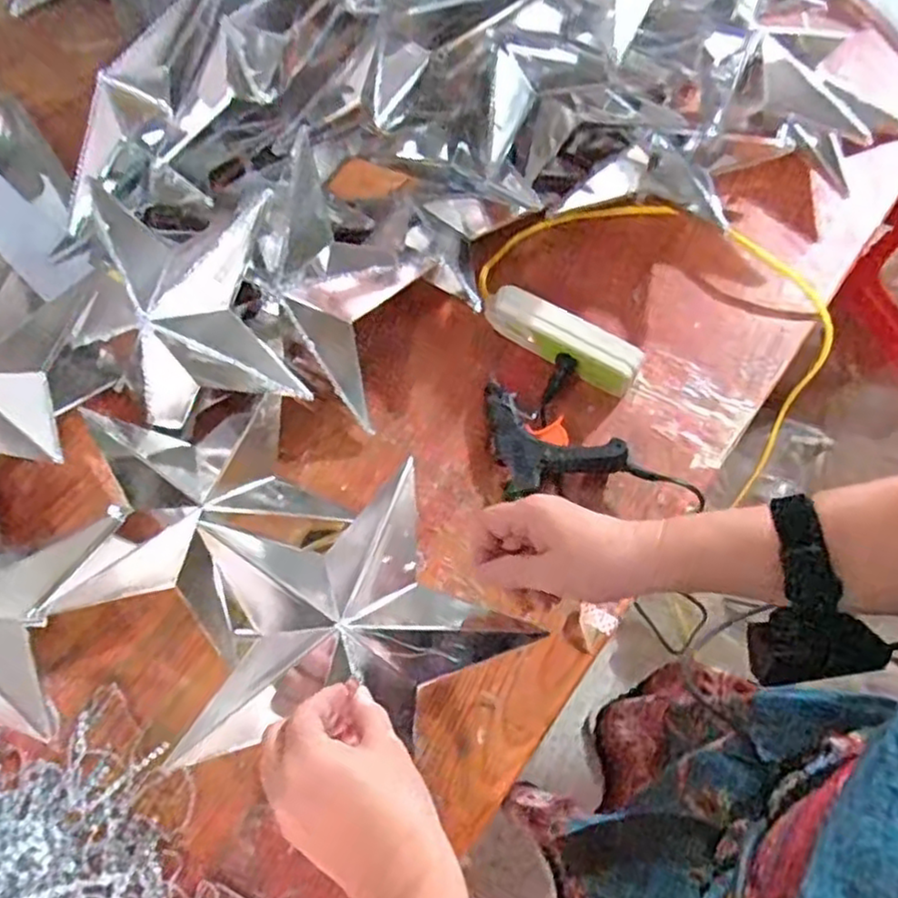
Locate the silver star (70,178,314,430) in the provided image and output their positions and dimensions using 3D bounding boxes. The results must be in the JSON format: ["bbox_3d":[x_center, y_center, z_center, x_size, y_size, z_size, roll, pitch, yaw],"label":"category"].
[{"bbox_3d":[-0.222,-0.121,0.585,0.190,0.061,0.196,-6,95,6],"label":"silver star"}]

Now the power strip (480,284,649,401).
[{"bbox_3d":[0.099,-0.099,0.629,0.151,0.062,0.027,31,69,15],"label":"power strip"}]

